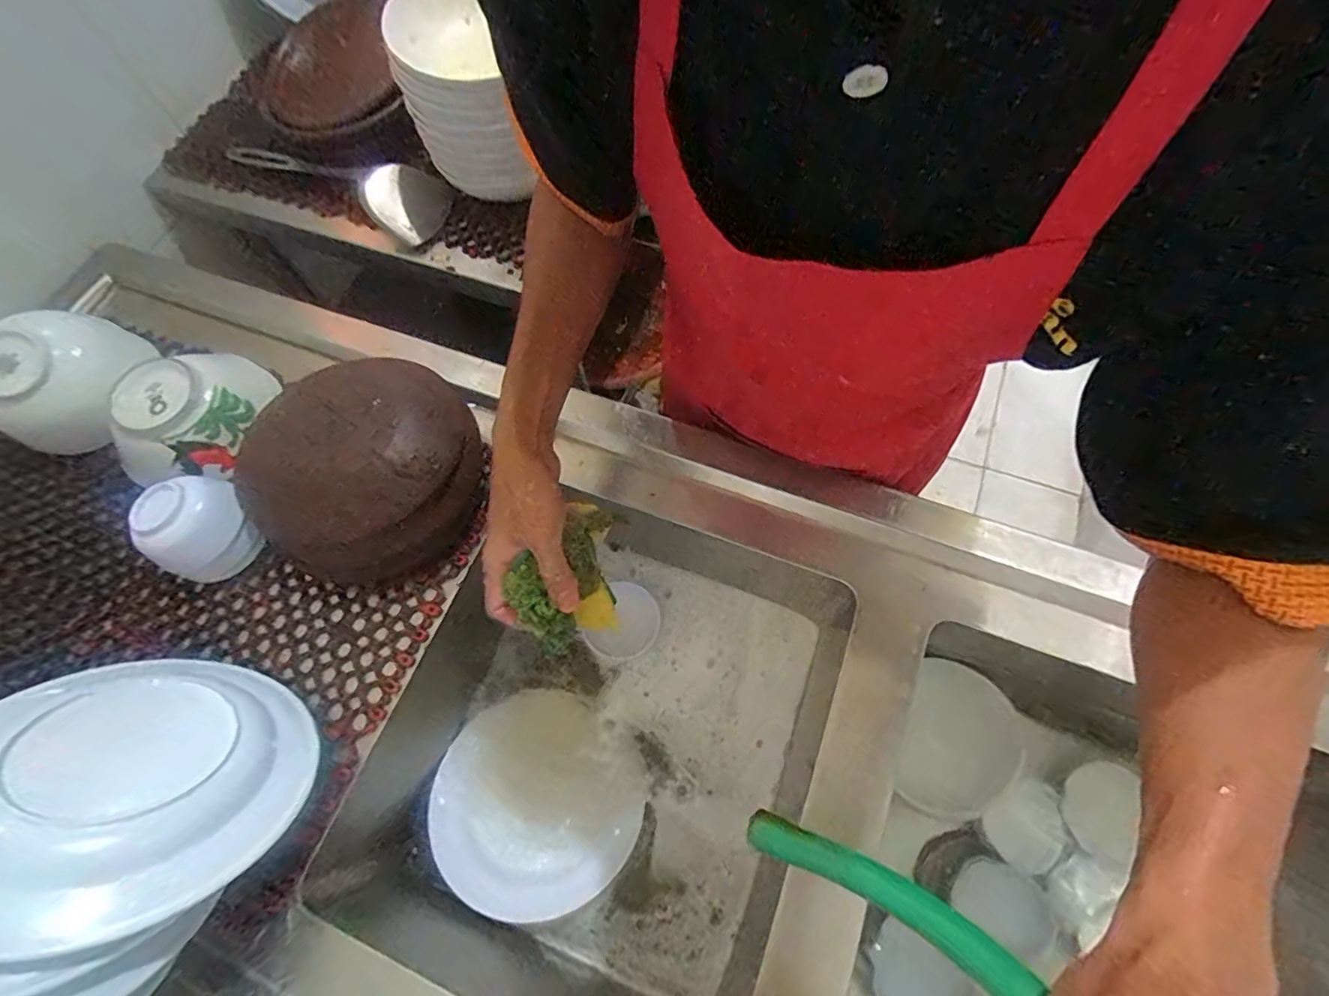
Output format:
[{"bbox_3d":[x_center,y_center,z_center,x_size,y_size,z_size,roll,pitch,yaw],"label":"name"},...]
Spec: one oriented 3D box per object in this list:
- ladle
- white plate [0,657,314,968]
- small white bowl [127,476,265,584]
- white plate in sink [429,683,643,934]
[{"bbox_3d":[-0.371,-0.368,0.680,0.224,0.042,0.084,14,68,-14],"label":"ladle"},{"bbox_3d":[-0.374,0.190,0.387,0.220,0.054,0.228,16,29,-9],"label":"white plate"},{"bbox_3d":[-0.429,0.027,0.539,0.079,0.073,0.084,-1,68,3],"label":"small white bowl"},{"bbox_3d":[-0.139,0.325,0.629,0.217,0.030,0.207,-1,68,3],"label":"white plate in sink"}]

